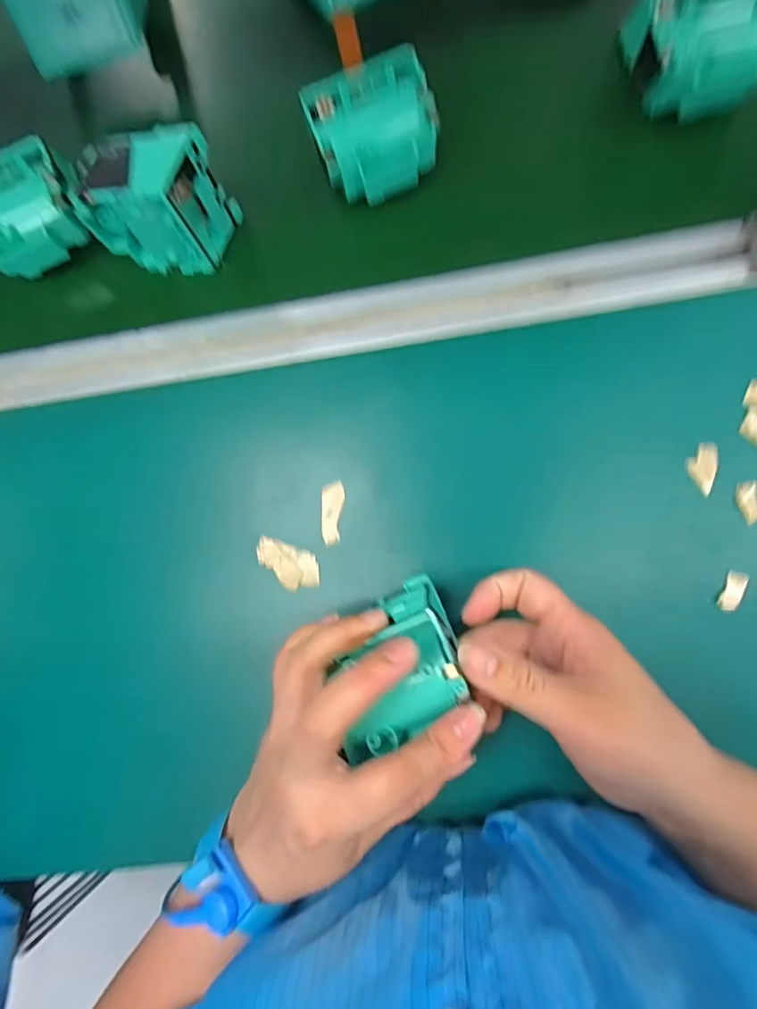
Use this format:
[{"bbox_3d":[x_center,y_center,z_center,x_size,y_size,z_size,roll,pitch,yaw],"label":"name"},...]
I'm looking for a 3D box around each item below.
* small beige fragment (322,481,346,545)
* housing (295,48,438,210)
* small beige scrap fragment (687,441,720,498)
[{"bbox_3d":[-0.028,0.005,0.317,0.014,0.006,0.039,0,90,5],"label":"small beige fragment"},{"bbox_3d":[-0.002,-0.230,0.321,0.075,0.039,0.070,-19,86,5],"label":"housing"},{"bbox_3d":[0.192,-0.021,0.299,0.015,0.005,0.030,12,91,5],"label":"small beige scrap fragment"}]

